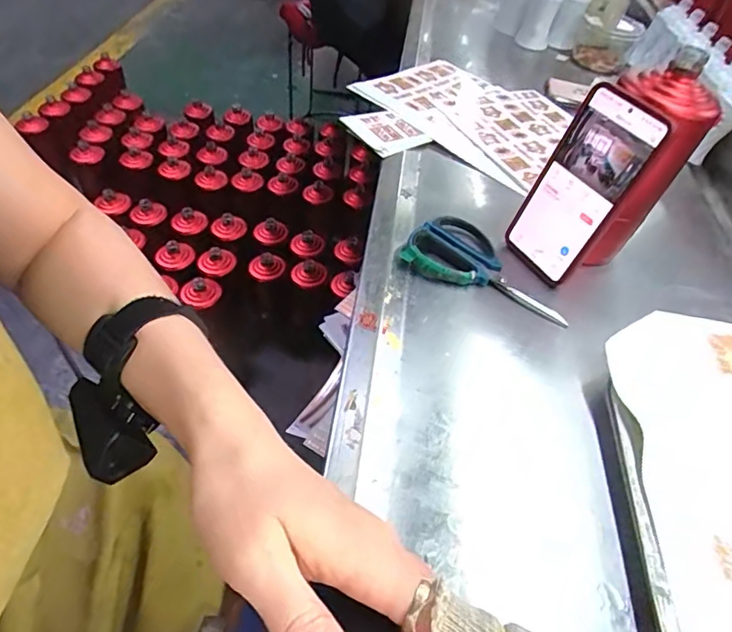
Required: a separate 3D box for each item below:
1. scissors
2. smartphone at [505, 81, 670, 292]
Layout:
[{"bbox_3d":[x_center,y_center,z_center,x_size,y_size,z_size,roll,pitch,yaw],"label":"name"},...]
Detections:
[{"bbox_3d":[0.120,-0.050,0.486,0.160,0.017,0.081,22,50,13],"label":"scissors"},{"bbox_3d":[0.189,-0.113,0.457,0.015,0.164,0.085,-10,47,-37],"label":"smartphone"}]

